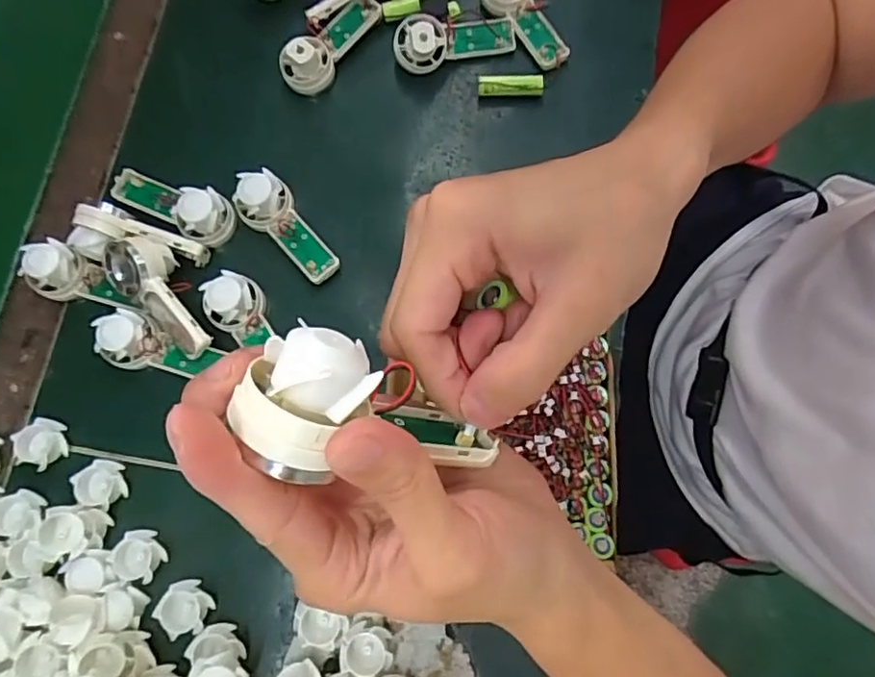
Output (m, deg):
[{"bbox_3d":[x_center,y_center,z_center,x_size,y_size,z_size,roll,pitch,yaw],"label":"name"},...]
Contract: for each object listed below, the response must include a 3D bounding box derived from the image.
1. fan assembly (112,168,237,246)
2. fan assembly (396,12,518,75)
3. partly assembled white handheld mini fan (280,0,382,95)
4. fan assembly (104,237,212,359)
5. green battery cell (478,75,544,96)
[{"bbox_3d":[-0.193,-0.102,0.437,0.091,0.028,0.038,30,80,8],"label":"fan assembly"},{"bbox_3d":[0.014,-0.232,0.462,0.091,0.036,0.028,-13,74,-2],"label":"fan assembly"},{"bbox_3d":[-0.084,-0.234,0.470,0.034,0.034,0.091,35,80,9],"label":"partly assembled white handheld mini fan"},{"bbox_3d":[-0.189,-0.027,0.413,0.036,0.026,0.091,-35,95,22],"label":"fan assembly"},{"bbox_3d":[0.057,-0.194,0.462,0.049,0.017,0.011,-3,77,1],"label":"green battery cell"}]

